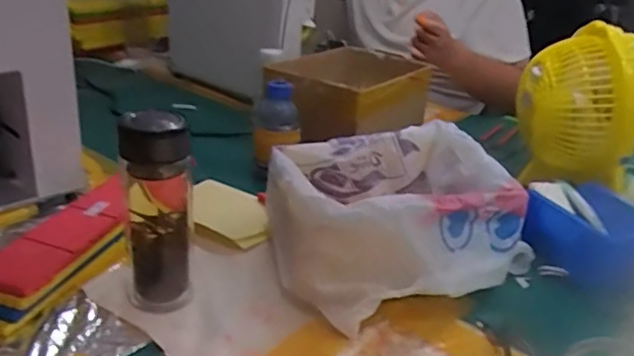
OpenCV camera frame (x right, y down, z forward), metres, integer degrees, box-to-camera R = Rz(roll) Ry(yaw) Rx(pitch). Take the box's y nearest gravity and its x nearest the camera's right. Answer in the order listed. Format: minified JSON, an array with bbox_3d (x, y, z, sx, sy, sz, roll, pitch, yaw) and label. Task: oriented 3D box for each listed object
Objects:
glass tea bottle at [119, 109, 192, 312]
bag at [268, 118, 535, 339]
[{"bbox_3d":[-0.162,0.036,0.581,0.069,0.192,0.052,-5,25,-14],"label":"glass tea bottle"},{"bbox_3d":[0.096,0.036,0.681,0.300,0.116,0.250,-10,27,-24],"label":"bag"}]

